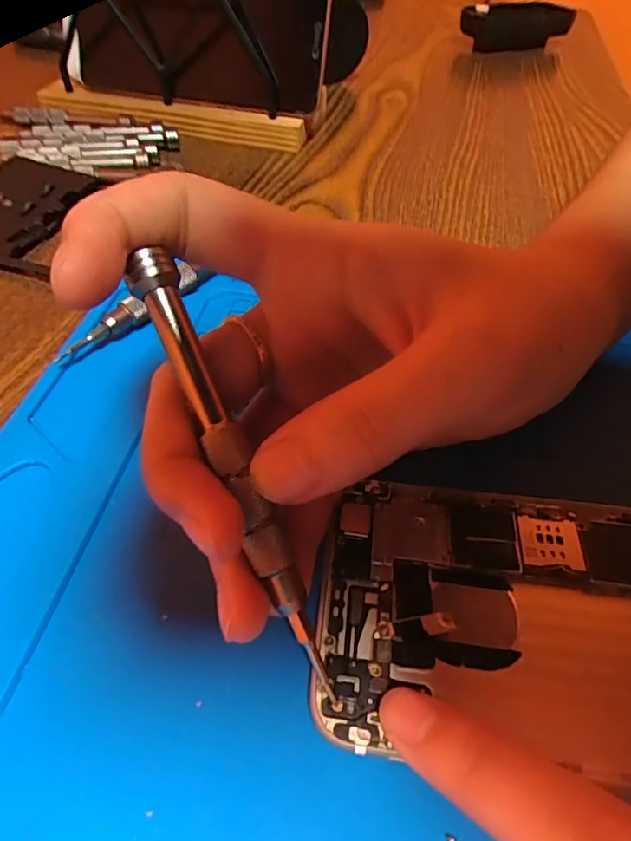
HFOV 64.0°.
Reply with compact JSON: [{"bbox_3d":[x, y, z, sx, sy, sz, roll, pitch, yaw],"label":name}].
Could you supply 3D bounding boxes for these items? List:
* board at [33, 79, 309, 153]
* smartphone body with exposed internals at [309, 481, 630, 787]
[{"bbox_3d":[-0.087,-0.185,0.309,0.159,0.021,0.018,9,50,5],"label":"board"},{"bbox_3d":[0.069,0.050,0.124,0.134,0.009,0.065,7,50,4],"label":"smartphone body with exposed internals"}]

